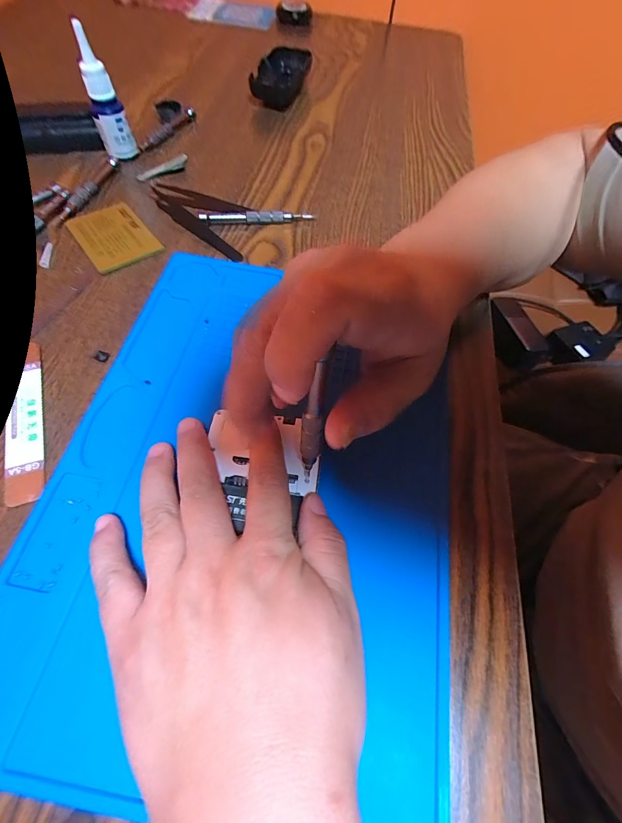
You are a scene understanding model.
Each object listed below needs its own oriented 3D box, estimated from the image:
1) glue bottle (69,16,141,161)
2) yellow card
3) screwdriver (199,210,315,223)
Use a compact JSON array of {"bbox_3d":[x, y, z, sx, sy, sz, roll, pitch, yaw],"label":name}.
[{"bbox_3d":[-0.188,-0.284,0.324,0.029,0.091,0.021,-28,67,-17],"label":"glue bottle"},{"bbox_3d":[-0.168,-0.150,0.304,0.054,0.006,0.074,-34,69,-20],"label":"yellow card"},{"bbox_3d":[-0.048,-0.176,0.324,0.101,0.012,0.007,-6,63,-7],"label":"screwdriver"}]

